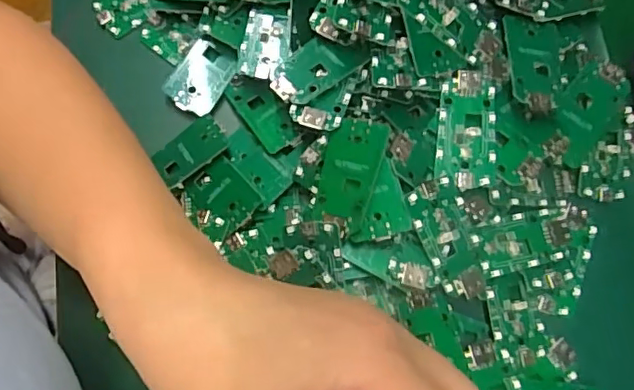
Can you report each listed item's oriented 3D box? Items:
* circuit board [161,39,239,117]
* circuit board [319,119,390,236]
[{"bbox_3d":[-0.070,-0.071,0.335,0.030,0.004,0.043,32,80,-1],"label":"circuit board"},{"bbox_3d":[0.017,-0.012,0.294,0.031,0.004,0.058,13,83,25],"label":"circuit board"}]

